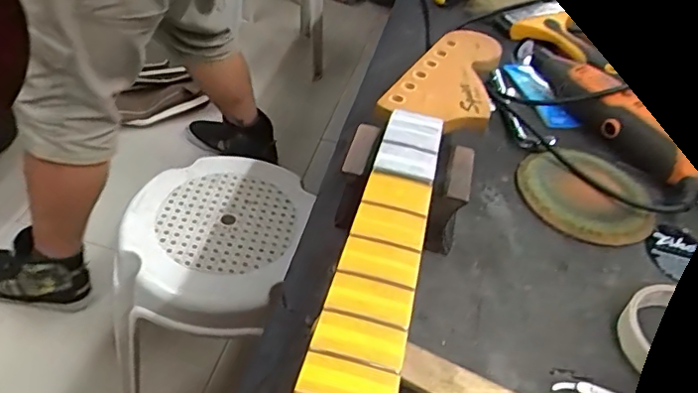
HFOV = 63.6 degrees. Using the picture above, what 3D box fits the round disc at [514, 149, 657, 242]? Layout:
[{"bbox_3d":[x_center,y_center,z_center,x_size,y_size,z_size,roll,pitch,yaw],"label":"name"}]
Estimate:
[{"bbox_3d":[0.203,-0.004,0.493,0.107,0.010,0.104,2,48,-3],"label":"round disc"}]

